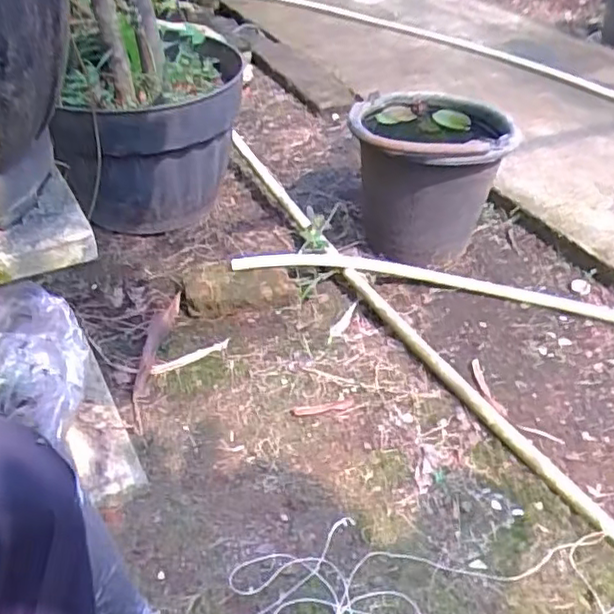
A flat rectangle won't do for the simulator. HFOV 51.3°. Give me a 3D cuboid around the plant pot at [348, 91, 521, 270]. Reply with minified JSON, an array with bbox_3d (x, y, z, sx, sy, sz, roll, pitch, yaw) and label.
[{"bbox_3d":[0.204,-0.233,1.120,0.258,0.213,0.252,2,41,-2],"label":"plant pot"}]

